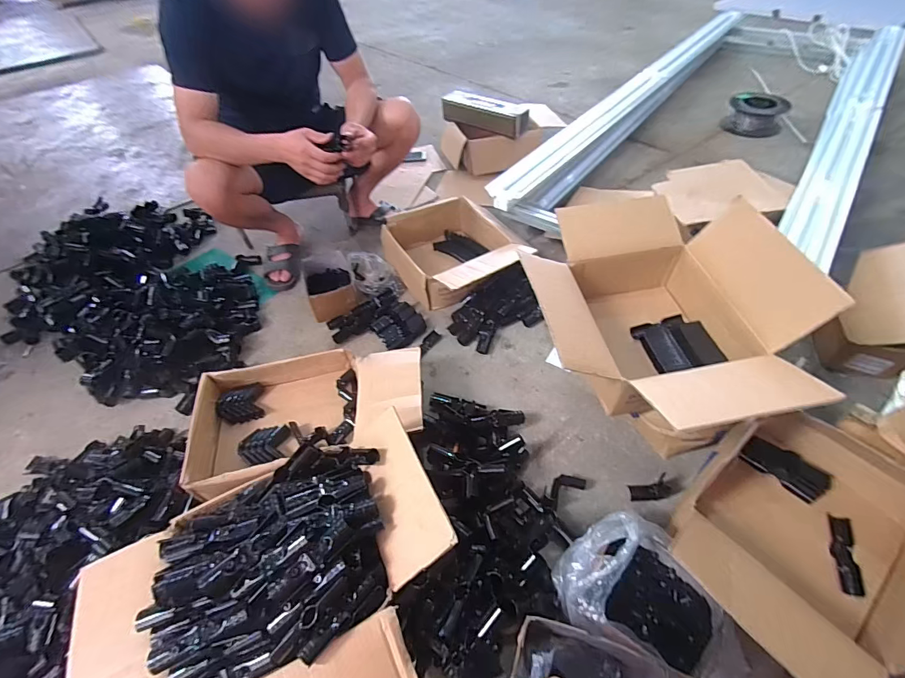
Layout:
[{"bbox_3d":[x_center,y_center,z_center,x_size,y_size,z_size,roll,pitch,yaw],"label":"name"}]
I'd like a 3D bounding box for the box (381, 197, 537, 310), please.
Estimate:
[{"bbox_3d":[0.001,-0.256,1.237,0.319,0.162,0.441,-23,51,-16],"label":"box"}]

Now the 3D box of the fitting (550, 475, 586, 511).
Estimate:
[{"bbox_3d":[0.228,0.300,0.832,0.097,0.022,0.046,-24,51,-16],"label":"fitting"}]

